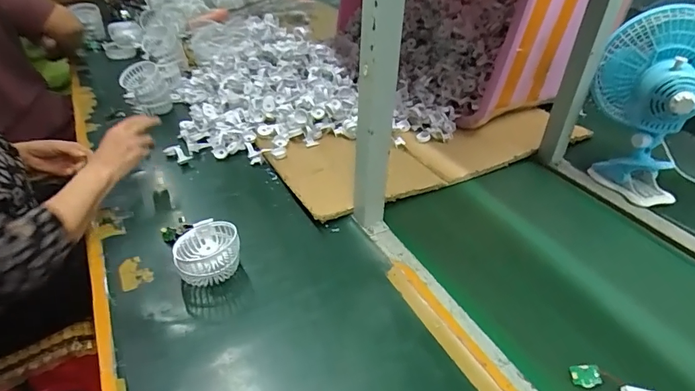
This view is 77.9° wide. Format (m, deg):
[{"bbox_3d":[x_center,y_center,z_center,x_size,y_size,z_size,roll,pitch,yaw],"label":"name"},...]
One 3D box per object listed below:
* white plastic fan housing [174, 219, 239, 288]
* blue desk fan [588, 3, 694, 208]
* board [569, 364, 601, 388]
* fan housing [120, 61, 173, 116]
[{"bbox_3d":[-0.203,0.084,0.630,0.087,0.065,0.086,-13,38,-16],"label":"white plastic fan housing"},{"bbox_3d":[0.515,-0.152,0.743,0.176,0.294,0.139,24,43,30],"label":"blue desk fan"},{"bbox_3d":[0.278,0.211,0.503,0.035,0.008,0.025,1,73,-1],"label":"board"},{"bbox_3d":[-0.452,-0.244,0.968,0.080,0.095,0.093,-11,38,-13],"label":"fan housing"}]

